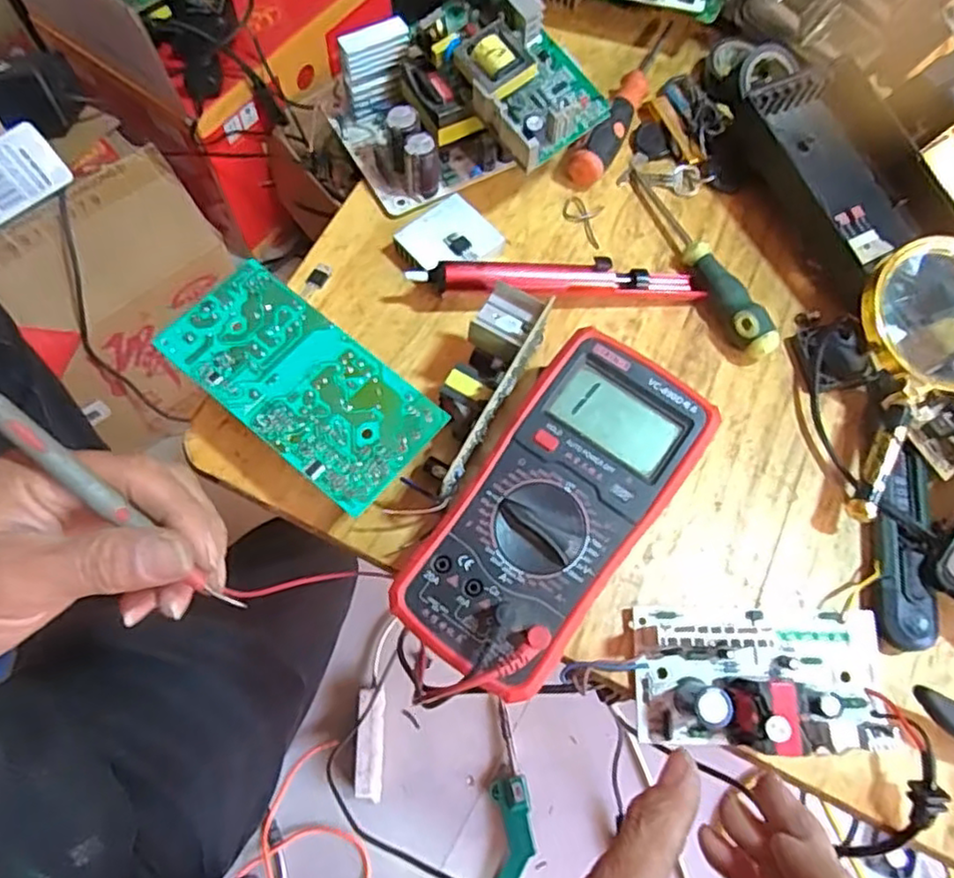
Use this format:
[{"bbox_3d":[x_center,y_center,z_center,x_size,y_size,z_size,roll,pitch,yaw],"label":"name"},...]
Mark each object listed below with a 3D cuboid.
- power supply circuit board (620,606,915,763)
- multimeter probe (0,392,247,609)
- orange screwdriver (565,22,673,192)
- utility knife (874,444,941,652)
[{"bbox_3d":[0.146,0.119,0.331,0.130,0.038,0.065,2,69,-2],"label":"power supply circuit board"},{"bbox_3d":[-0.153,0.016,0.261,0.155,0.014,0.013,44,72,-13],"label":"multimeter probe"},{"bbox_3d":[0.109,-0.243,0.470,0.023,0.029,0.160,29,71,8],"label":"orange screwdriver"},{"bbox_3d":[0.232,0.057,0.365,0.030,0.014,0.108,10,69,1],"label":"utility knife"}]

